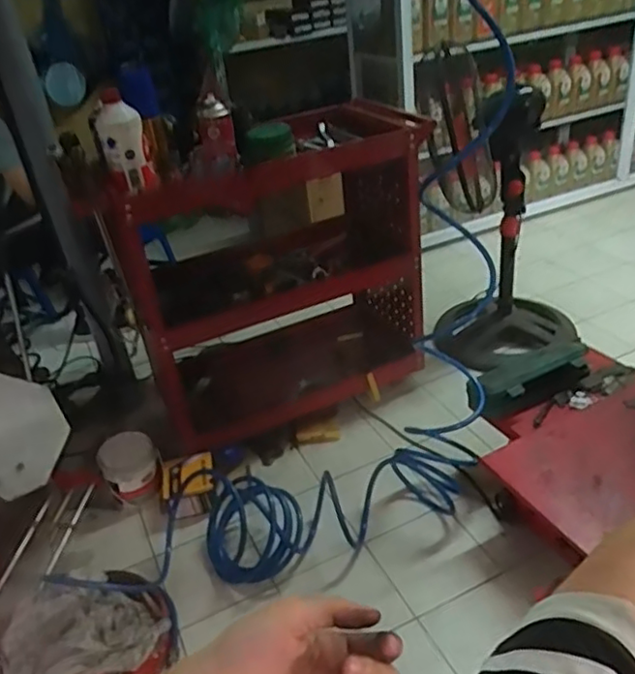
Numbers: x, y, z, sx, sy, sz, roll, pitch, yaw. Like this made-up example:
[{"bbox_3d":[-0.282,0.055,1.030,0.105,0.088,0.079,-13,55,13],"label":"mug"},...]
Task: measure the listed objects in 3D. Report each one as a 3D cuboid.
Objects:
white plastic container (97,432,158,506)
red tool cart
[{"bbox_3d":[-0.425,0.306,1.451,0.123,0.137,0.115,-21,34,-20],"label":"white plastic container"},{"bbox_3d":[-0.073,-0.139,1.577,0.724,0.702,0.382,-19,33,-18],"label":"red tool cart"}]

